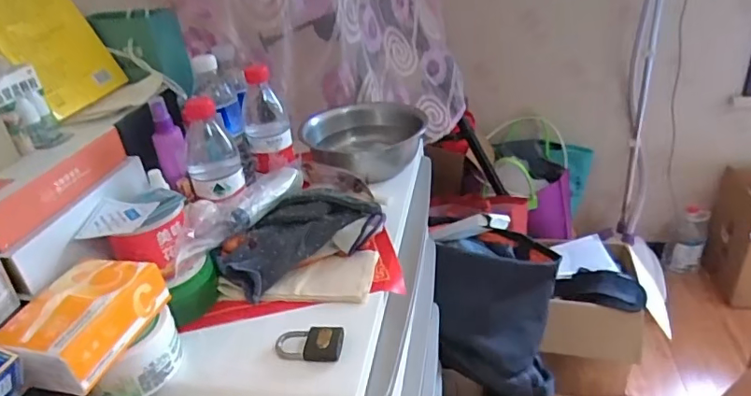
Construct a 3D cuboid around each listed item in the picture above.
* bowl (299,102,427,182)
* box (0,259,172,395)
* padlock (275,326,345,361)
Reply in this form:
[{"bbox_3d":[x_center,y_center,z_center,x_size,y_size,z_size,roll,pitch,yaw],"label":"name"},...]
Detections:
[{"bbox_3d":[-0.014,-0.093,0.861,0.200,0.062,0.193,-13,31,-10],"label":"bowl"},{"bbox_3d":[-0.257,0.107,0.466,0.081,0.052,0.121,3,31,16],"label":"box"},{"bbox_3d":[-0.067,0.144,0.529,0.069,0.015,0.038,-1,31,9],"label":"padlock"}]

